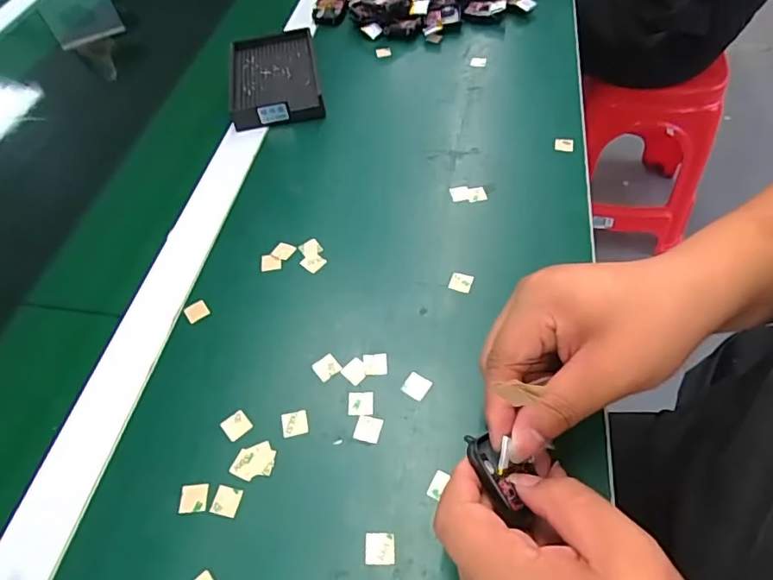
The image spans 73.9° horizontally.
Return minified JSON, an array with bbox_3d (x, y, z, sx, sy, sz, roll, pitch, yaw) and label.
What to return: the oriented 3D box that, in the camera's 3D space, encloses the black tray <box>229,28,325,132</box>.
[{"bbox_3d":[-0.117,-0.221,0.538,0.090,0.027,0.136,-10,54,-3],"label":"black tray"}]

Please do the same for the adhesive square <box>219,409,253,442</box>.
[{"bbox_3d":[-0.095,0.085,0.323,0.016,0.004,0.016,-39,60,-22],"label":"adhesive square"}]

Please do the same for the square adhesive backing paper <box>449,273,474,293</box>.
[{"bbox_3d":[0.055,-0.007,0.377,0.016,0.004,0.015,14,56,14],"label":"square adhesive backing paper"}]

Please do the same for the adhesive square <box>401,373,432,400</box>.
[{"bbox_3d":[0.019,0.061,0.331,0.016,0.004,0.016,26,60,21],"label":"adhesive square"}]

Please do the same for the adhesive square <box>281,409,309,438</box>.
[{"bbox_3d":[-0.058,0.082,0.321,0.017,0.004,0.016,-10,54,-3],"label":"adhesive square"}]

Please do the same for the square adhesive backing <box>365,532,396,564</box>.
[{"bbox_3d":[-0.003,0.138,0.276,0.016,0.004,0.016,-2,54,3],"label":"square adhesive backing"}]

